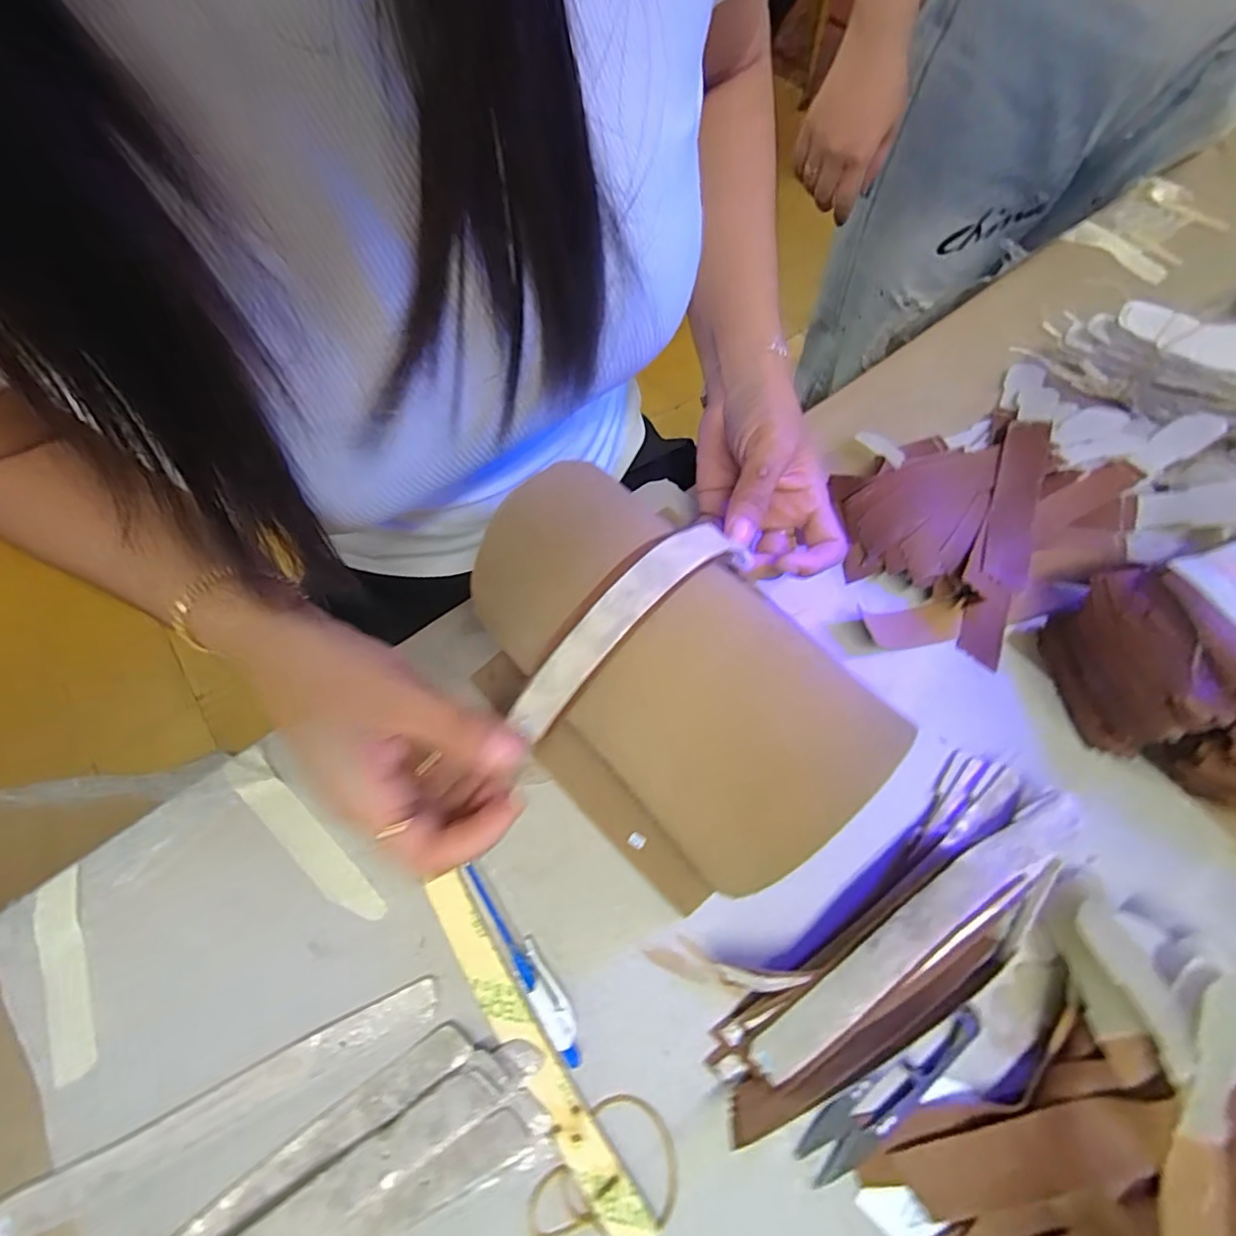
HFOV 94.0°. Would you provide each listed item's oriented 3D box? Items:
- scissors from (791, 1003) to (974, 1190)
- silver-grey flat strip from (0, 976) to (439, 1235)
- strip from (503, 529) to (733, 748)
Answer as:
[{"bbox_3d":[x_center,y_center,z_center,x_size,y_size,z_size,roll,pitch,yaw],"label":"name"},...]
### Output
[{"bbox_3d":[0.124,0.214,0.259,0.098,0.009,0.022,-33,70,-12],"label":"scissors"},{"bbox_3d":[-0.177,0.221,0.263,0.193,0.006,0.019,-24,66,-10],"label":"silver-grey flat strip"},{"bbox_3d":[-0.003,0.002,0.231,0.021,0.025,0.114,43,89,18],"label":"strip"}]

